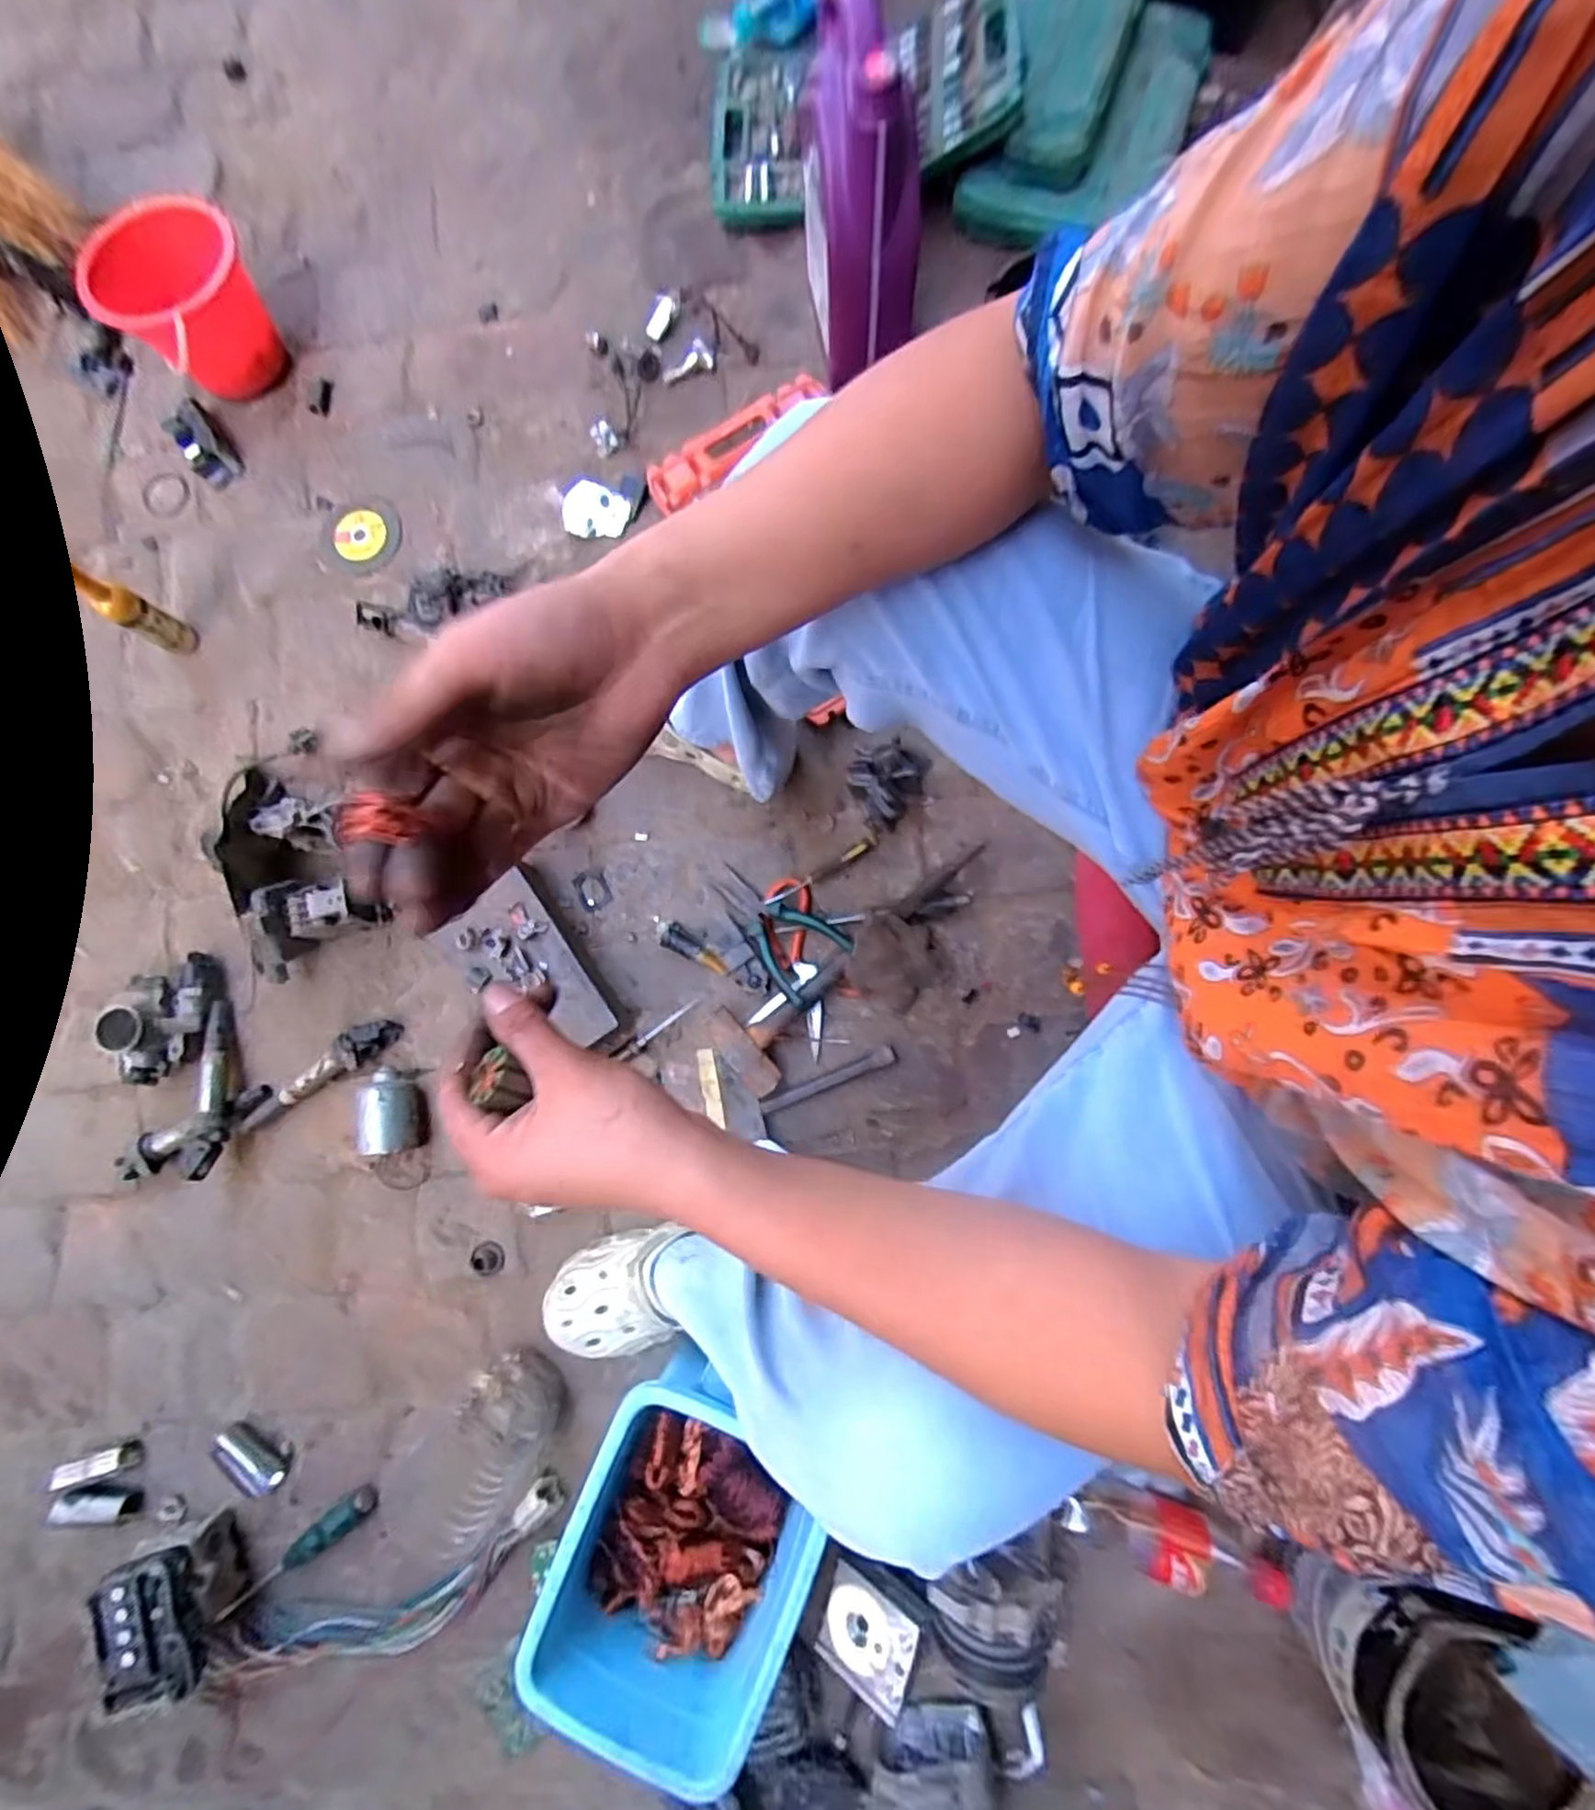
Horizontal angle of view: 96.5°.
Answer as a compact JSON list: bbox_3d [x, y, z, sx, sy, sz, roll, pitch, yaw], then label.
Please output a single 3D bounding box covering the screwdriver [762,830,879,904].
[{"bbox_3d":[0.029,-0.039,0.810,0.147,0.014,0.015,-33,82,-2],"label":"screwdriver"}]

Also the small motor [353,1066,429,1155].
[{"bbox_3d":[-0.443,0.221,0.773,0.059,0.059,0.088,-6,83,0],"label":"small motor"}]

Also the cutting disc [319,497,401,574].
[{"bbox_3d":[-0.543,-0.463,0.882,0.099,0.011,0.097,0,86,3],"label":"cutting disc"}]

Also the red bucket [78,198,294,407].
[{"bbox_3d":[-0.721,-0.710,0.850,0.170,0.137,0.170,0,82,2],"label":"red bucket"}]

